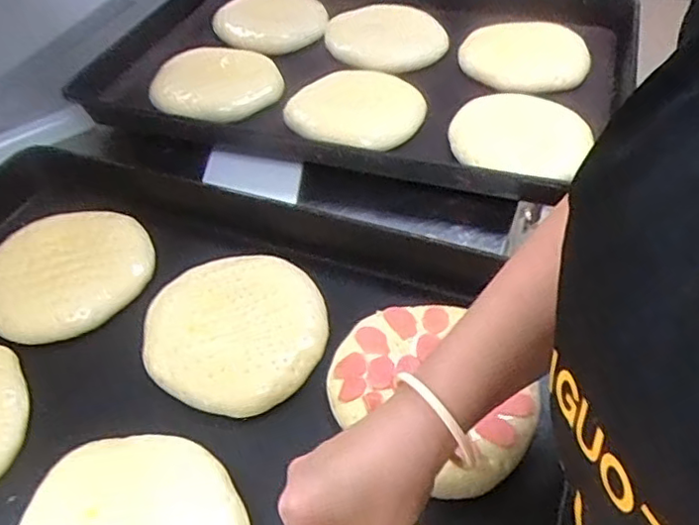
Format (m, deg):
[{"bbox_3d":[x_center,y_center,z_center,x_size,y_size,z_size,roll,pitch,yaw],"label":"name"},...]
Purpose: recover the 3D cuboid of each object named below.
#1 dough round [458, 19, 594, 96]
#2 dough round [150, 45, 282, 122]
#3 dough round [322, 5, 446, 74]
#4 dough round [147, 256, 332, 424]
[{"bbox_3d":[0.219,-0.259,0.793,0.152,0.030,0.163,-3,47,3],"label":"dough round"},{"bbox_3d":[-0.164,-0.208,0.747,0.156,0.038,0.156,-3,47,3],"label":"dough round"},{"bbox_3d":[0.031,-0.290,0.827,0.157,0.033,0.144,27,58,21],"label":"dough round"},{"bbox_3d":[-0.090,0.051,0.512,0.138,0.018,0.149,-3,47,3],"label":"dough round"}]

